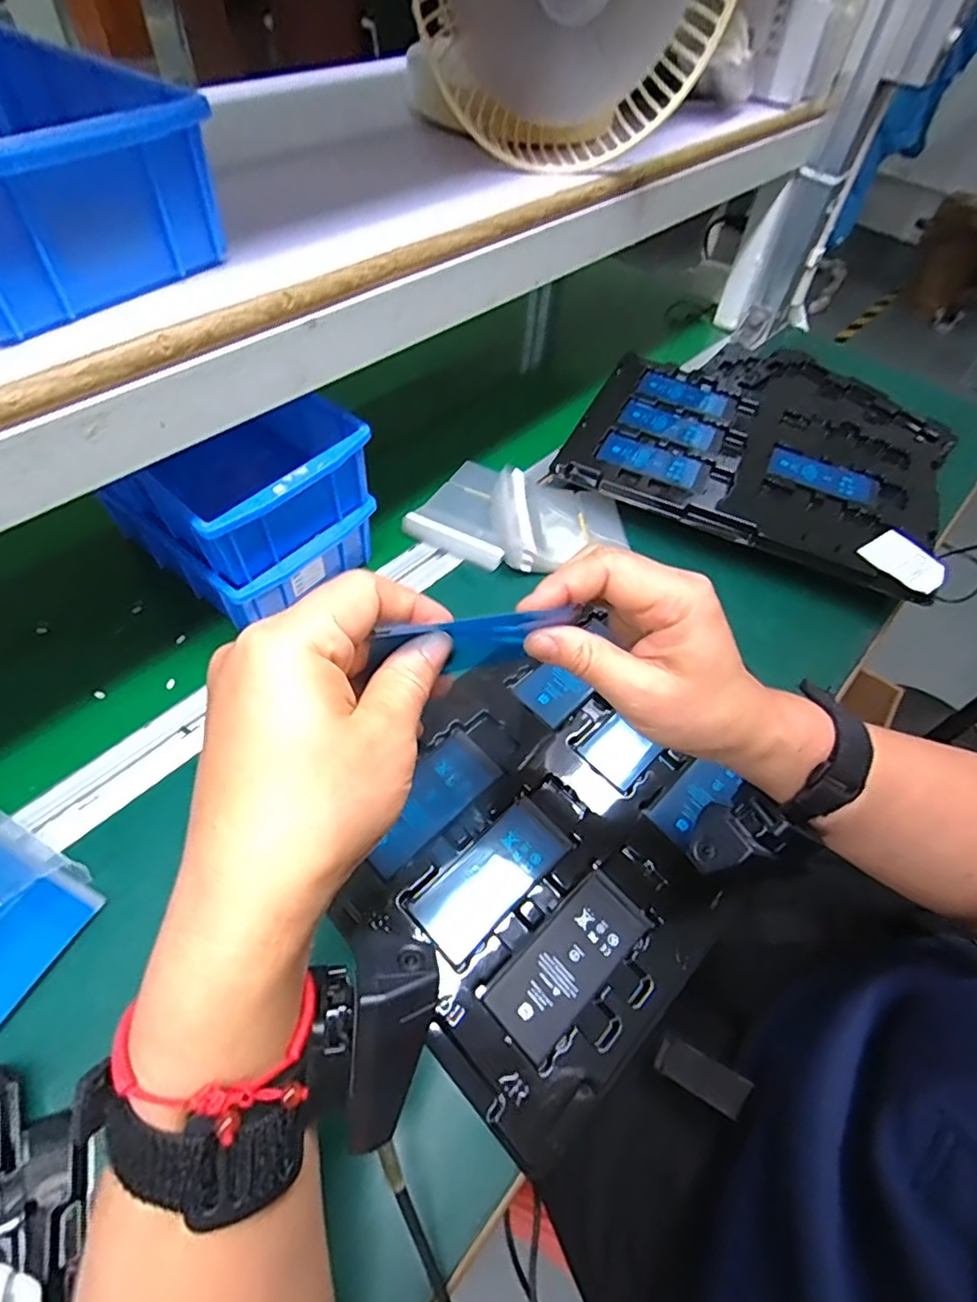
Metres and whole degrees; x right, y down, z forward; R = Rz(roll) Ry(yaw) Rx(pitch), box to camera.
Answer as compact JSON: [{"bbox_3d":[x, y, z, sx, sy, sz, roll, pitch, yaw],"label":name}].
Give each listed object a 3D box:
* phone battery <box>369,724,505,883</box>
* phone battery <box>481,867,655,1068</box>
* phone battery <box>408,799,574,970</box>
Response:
[{"bbox_3d":[-0.039,0.094,0.380,0.098,0.007,0.041,-38,65,-26],"label":"phone battery"},{"bbox_3d":[0.046,0.173,0.335,0.100,0.008,0.042,-37,65,-26],"label":"phone battery"},{"bbox_3d":[0.003,0.134,0.358,0.099,0.008,0.043,-37,65,-26],"label":"phone battery"}]

